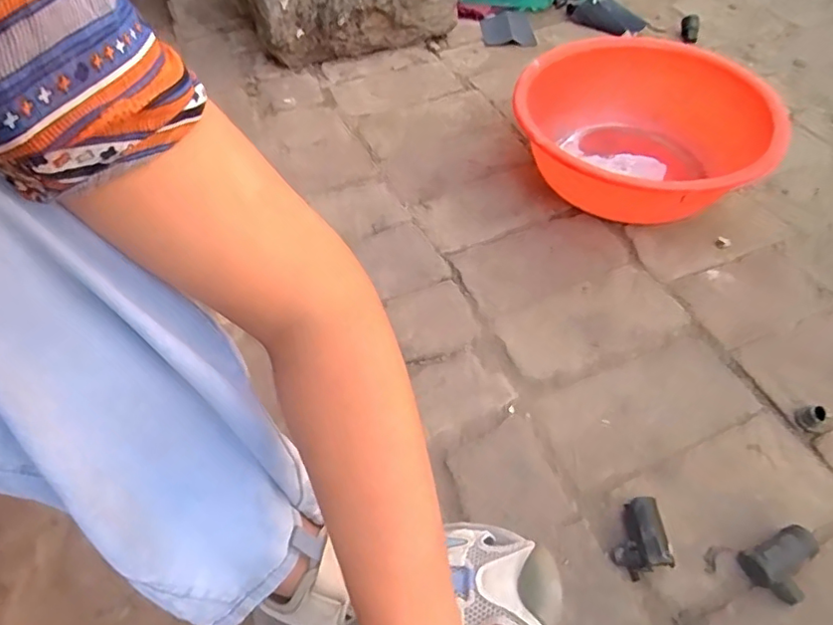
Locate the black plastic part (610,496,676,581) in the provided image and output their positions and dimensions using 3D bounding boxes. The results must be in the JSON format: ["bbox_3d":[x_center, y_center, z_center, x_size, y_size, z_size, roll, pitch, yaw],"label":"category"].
[{"bbox_3d":[0.205,0.208,0.517,0.046,0.032,0.061,-11,51,-5],"label":"black plastic part"}]

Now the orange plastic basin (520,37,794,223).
[{"bbox_3d":[0.321,-0.261,0.827,0.353,0.135,0.377,17,54,17],"label":"orange plastic basin"}]

